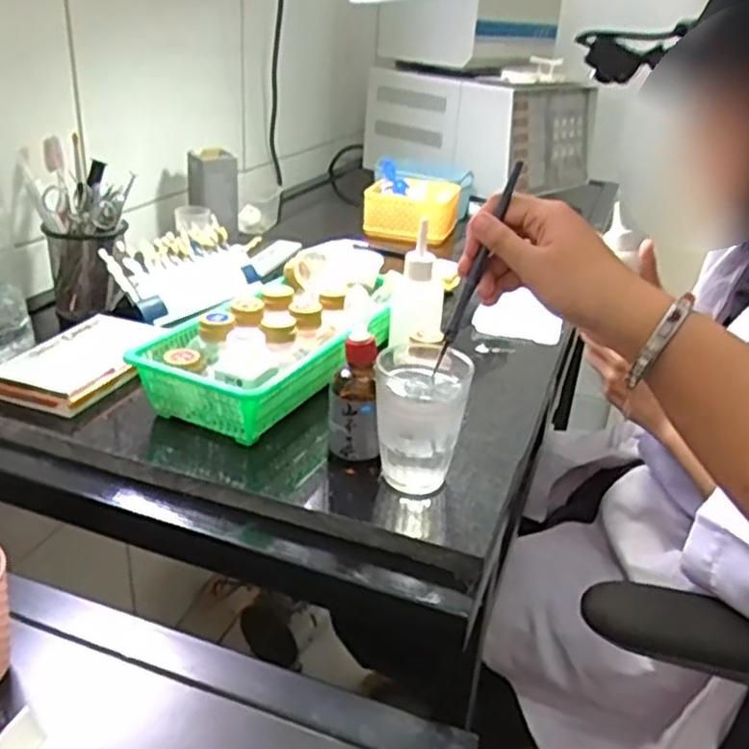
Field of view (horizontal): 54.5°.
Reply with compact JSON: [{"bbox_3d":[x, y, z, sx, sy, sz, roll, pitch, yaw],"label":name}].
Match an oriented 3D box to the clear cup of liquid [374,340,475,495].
[{"bbox_3d":[0.033,0.032,0.536,0.063,0.094,0.073,10,27,10],"label":"clear cup of liquid"}]

